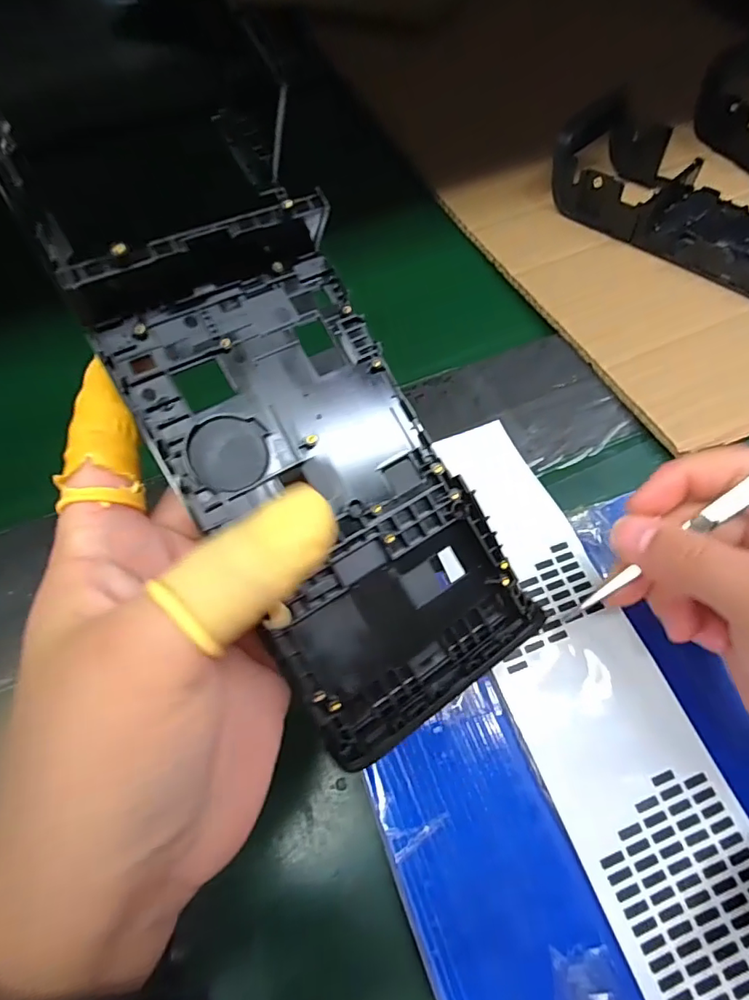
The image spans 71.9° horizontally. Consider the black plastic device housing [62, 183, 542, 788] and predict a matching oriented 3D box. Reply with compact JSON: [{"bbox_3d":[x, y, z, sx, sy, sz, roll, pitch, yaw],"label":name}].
[{"bbox_3d":[-0.013,-0.009,0.145,0.073,0.018,0.143,-28,88,-22],"label":"black plastic device housing"}]

